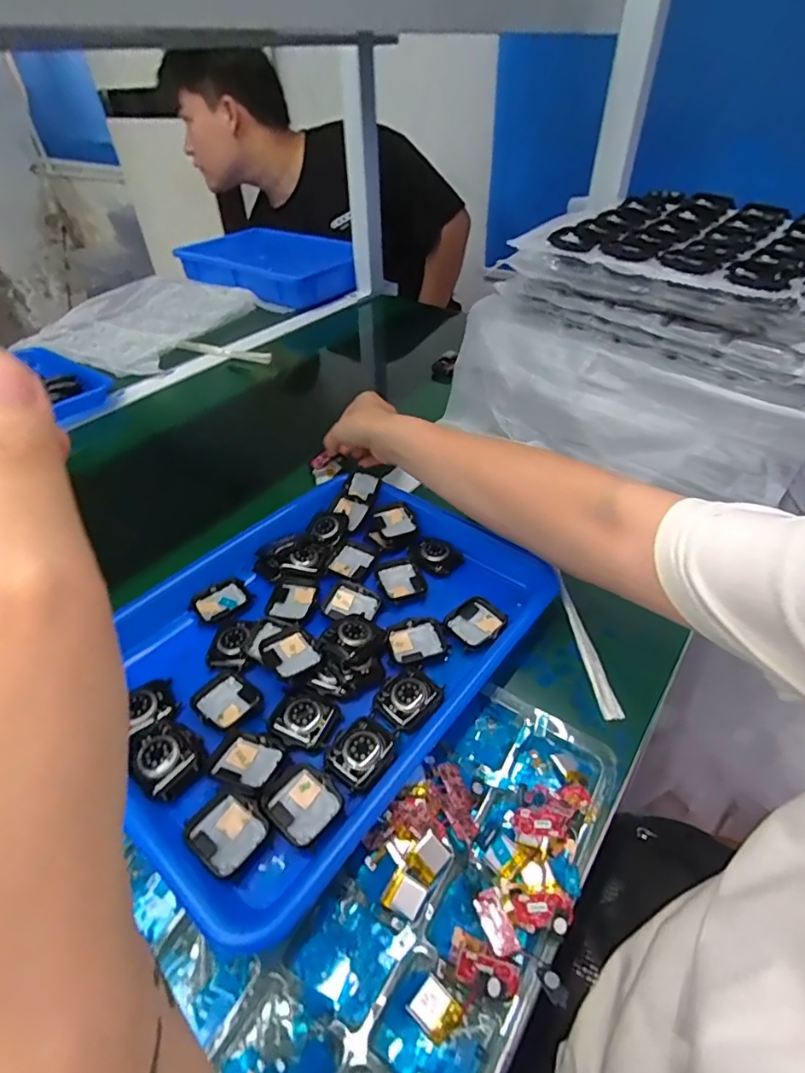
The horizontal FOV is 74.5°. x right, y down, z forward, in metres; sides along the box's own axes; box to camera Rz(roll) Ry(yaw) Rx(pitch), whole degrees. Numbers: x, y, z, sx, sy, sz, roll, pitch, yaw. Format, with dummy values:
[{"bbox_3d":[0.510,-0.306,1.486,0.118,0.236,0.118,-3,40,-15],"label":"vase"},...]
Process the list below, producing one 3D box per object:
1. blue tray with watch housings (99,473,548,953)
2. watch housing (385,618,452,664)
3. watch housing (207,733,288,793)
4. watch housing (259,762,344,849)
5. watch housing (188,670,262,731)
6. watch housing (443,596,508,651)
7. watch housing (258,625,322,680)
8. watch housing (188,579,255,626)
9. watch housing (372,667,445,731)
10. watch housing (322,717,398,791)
[{"bbox_3d":[-0.064,0.068,0.398,0.243,0.029,0.320,31,51,26],"label":"blue tray with watch housings"},{"bbox_3d":[0.010,0.080,0.398,0.044,0.007,0.035,-13,43,-12],"label":"watch housing"},{"bbox_3d":[-0.094,0.137,0.324,0.038,0.014,0.035,13,44,16],"label":"watch housing"},{"bbox_3d":[-0.058,0.156,0.309,0.041,0.006,0.037,26,49,27],"label":"watch housing"},{"bbox_3d":[-0.120,0.109,0.357,0.041,0.010,0.037,27,50,28],"label":"watch housing"},{"bbox_3d":[0.056,0.066,0.409,0.045,0.007,0.039,-29,49,-27],"label":"watch housing"},{"bbox_3d":[-0.080,0.083,0.377,0.036,0.012,0.040,-30,49,-27],"label":"watch housing"},{"bbox_3d":[-0.145,0.052,0.426,0.045,0.007,0.032,-32,50,-29],"label":"watch housing"},{"bbox_3d":[0.005,0.109,0.358,0.035,0.006,0.041,32,52,32],"label":"watch housing"},{"bbox_3d":[-0.026,0.134,0.329,0.036,0.006,0.040,22,47,24],"label":"watch housing"}]

